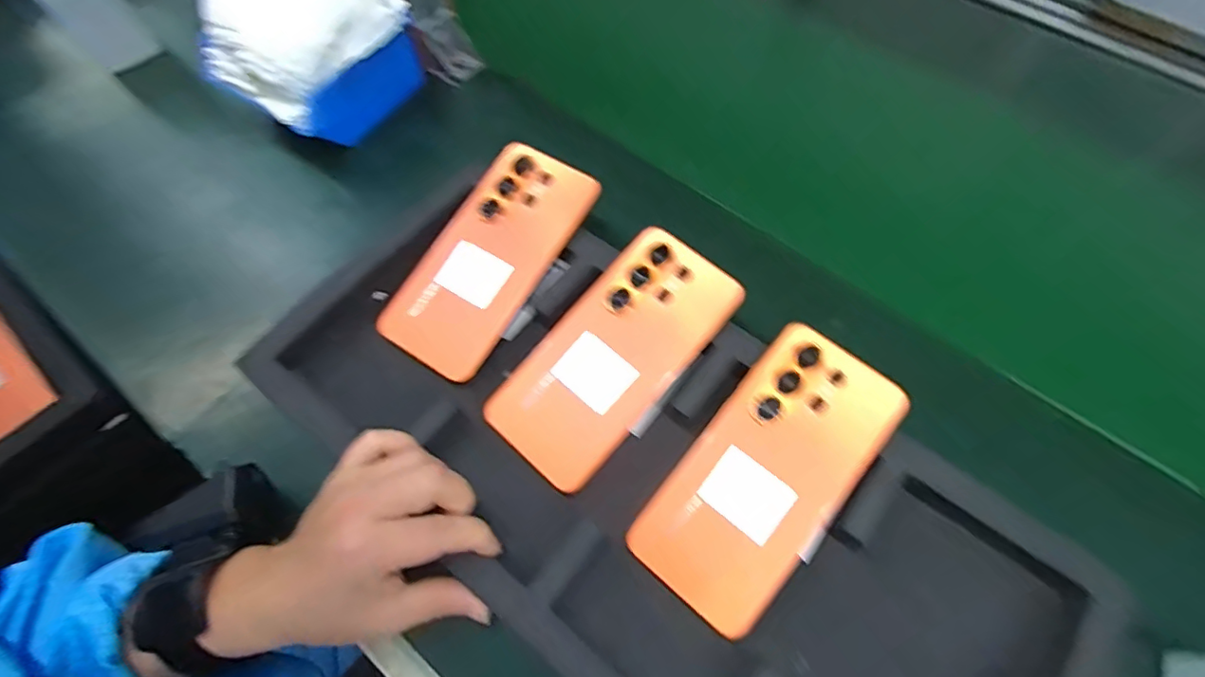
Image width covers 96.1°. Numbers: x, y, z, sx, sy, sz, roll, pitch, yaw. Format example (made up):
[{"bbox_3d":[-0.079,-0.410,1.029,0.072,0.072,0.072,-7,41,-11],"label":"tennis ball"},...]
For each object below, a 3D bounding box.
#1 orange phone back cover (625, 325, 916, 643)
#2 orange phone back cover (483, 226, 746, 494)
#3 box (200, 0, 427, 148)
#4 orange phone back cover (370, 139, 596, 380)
[{"bbox_3d":[0.094,0.077,0.309,0.082,0.006,0.166,37,83,17],"label":"orange phone back cover"},{"bbox_3d":[0.008,0.009,0.341,0.078,0.009,0.168,40,81,18],"label":"orange phone back cover"},{"bbox_3d":[-0.230,-0.233,0.431,0.119,0.103,0.132,33,67,15],"label":"box"},{"bbox_3d":[-0.078,-0.057,0.372,0.080,0.009,0.166,31,79,14],"label":"orange phone back cover"}]

